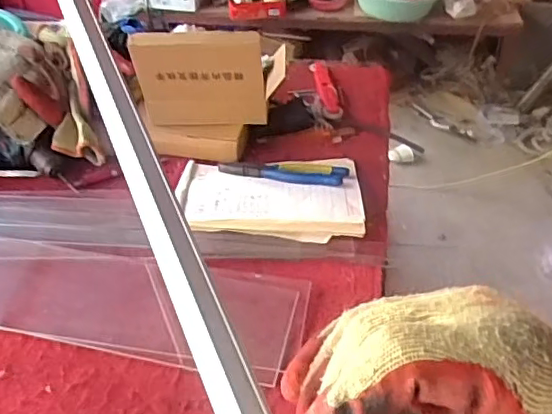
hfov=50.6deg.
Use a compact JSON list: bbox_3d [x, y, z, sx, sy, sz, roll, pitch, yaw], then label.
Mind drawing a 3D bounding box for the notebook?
[{"bbox_3d":[-0.009,-0.017,0.843,0.260,0.025,0.177,-1,34,2],"label":"notebook"}]

